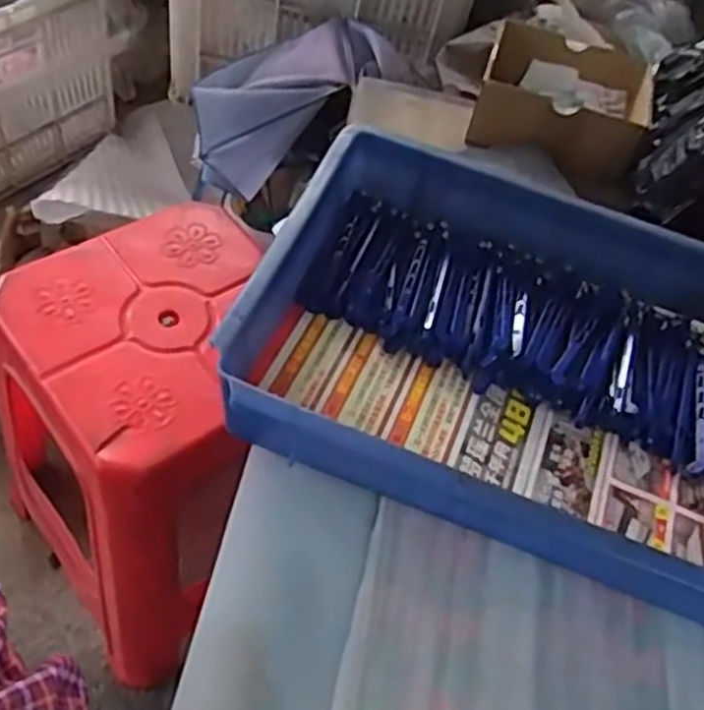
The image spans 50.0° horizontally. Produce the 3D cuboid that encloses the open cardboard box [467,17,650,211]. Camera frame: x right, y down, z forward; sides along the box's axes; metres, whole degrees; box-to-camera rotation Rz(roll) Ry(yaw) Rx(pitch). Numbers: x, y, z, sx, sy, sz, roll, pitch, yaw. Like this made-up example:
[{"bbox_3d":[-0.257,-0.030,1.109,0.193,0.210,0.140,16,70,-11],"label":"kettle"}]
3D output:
[{"bbox_3d":[0.202,-0.241,0.737,0.159,0.071,0.134,19,53,2],"label":"open cardboard box"}]

